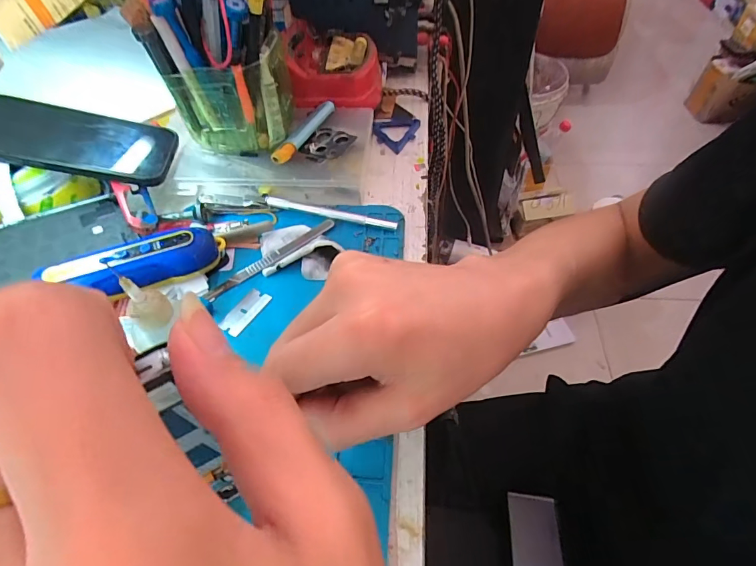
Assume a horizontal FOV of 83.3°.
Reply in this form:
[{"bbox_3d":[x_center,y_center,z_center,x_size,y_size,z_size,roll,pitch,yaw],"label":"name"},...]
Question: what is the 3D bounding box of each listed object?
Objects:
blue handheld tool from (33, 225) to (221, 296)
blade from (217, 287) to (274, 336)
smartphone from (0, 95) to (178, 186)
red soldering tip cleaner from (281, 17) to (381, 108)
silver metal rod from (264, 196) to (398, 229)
[{"bbox_3d":[-0.164,-0.013,0.293,0.110,0.024,0.027,-22,55,-12],"label":"blue handheld tool"},{"bbox_3d":[-0.097,0.020,0.310,0.019,0.004,0.038,28,59,20],"label":"blade"},{"bbox_3d":[-0.244,-0.118,0.344,0.142,0.014,0.075,7,54,-18],"label":"smartphone"},{"bbox_3d":[-0.044,-0.219,0.427,0.093,0.047,0.095,-7,53,-1],"label":"red soldering tip cleaner"},{"bbox_3d":[-0.040,-0.058,0.357,0.114,0.007,0.008,8,55,10],"label":"silver metal rod"}]

